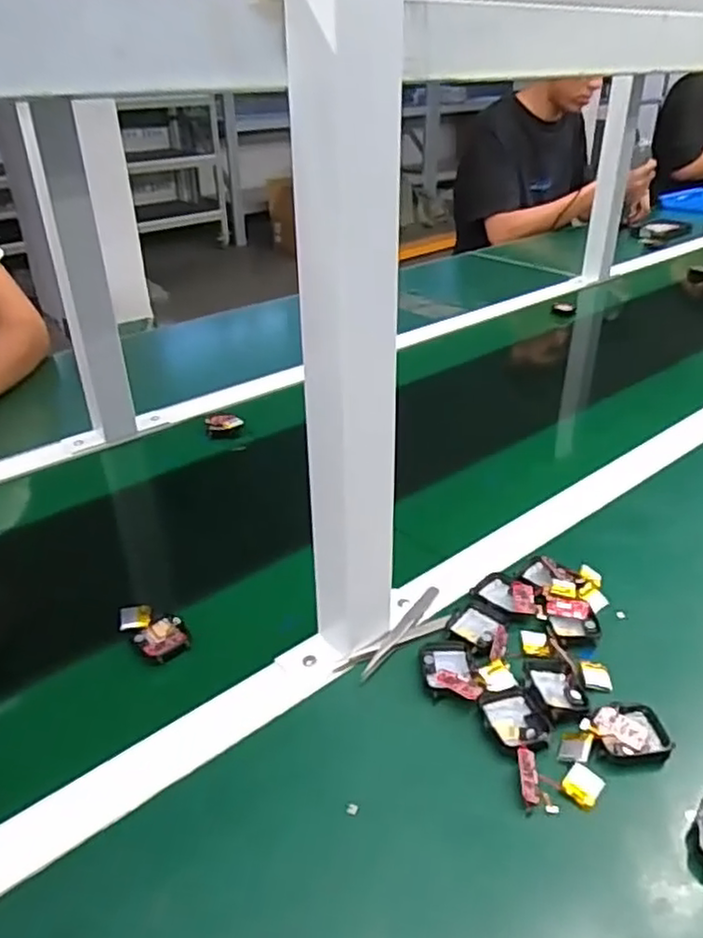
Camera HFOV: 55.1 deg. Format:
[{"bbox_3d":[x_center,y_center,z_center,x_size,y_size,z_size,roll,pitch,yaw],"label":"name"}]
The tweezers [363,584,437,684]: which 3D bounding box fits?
[{"bbox_3d":[0.041,0.122,0.514,0.013,0.009,0.115,17,36,26],"label":"tweezers"}]

